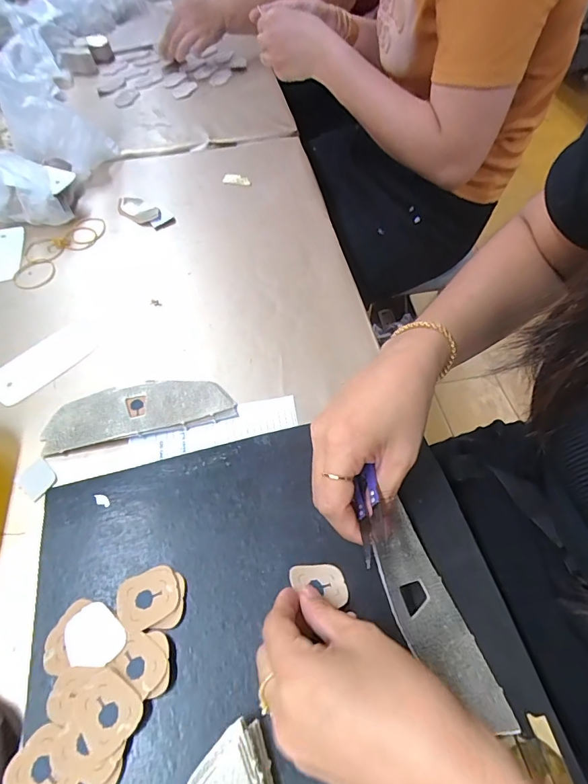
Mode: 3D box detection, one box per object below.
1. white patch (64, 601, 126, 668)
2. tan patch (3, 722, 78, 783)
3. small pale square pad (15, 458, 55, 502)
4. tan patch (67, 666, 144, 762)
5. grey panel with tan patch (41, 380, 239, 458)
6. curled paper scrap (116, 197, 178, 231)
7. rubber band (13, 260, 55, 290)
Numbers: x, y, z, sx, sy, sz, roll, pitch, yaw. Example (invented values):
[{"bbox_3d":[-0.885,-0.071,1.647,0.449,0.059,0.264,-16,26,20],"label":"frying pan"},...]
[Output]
[{"bbox_3d":[-0.128,0.155,0.271,0.039,0.004,0.032,32,62,20],"label":"white patch"},{"bbox_3d":[-0.137,0.210,0.236,0.037,0.004,0.034,33,62,18],"label":"tan patch"},{"bbox_3d":[-0.219,0.074,0.365,0.031,0.004,0.028,35,63,22],"label":"small pale square pad"},{"bbox_3d":[-0.111,0.185,0.250,0.041,0.004,0.034,38,64,23],"label":"tan patch"},{"bbox_3d":[-0.142,0.016,0.394,0.167,0.015,0.055,-11,57,-6],"label":"grey panel with tan patch"},{"bbox_3d":[-0.206,-0.241,0.573,0.097,0.009,0.039,26,60,17],"label":"curled paper scrap"},{"bbox_3d":[-0.312,-0.142,0.513,0.047,0.005,0.053,-21,58,-13],"label":"rubber band"}]

